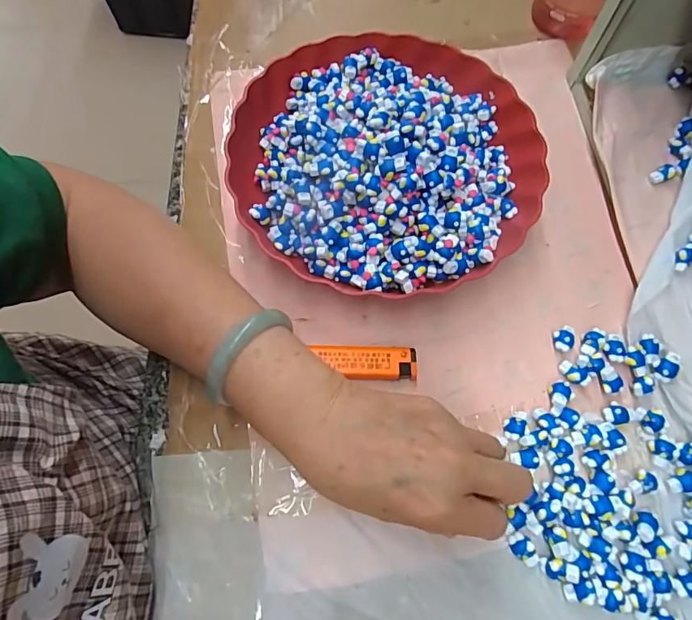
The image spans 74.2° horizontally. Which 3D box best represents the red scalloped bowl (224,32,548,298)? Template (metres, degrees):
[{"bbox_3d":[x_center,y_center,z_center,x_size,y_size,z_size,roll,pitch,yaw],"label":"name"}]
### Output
[{"bbox_3d":[0.035,-0.125,0.368,0.237,0.073,0.232,0,68,-1],"label":"red scalloped bowl"}]

